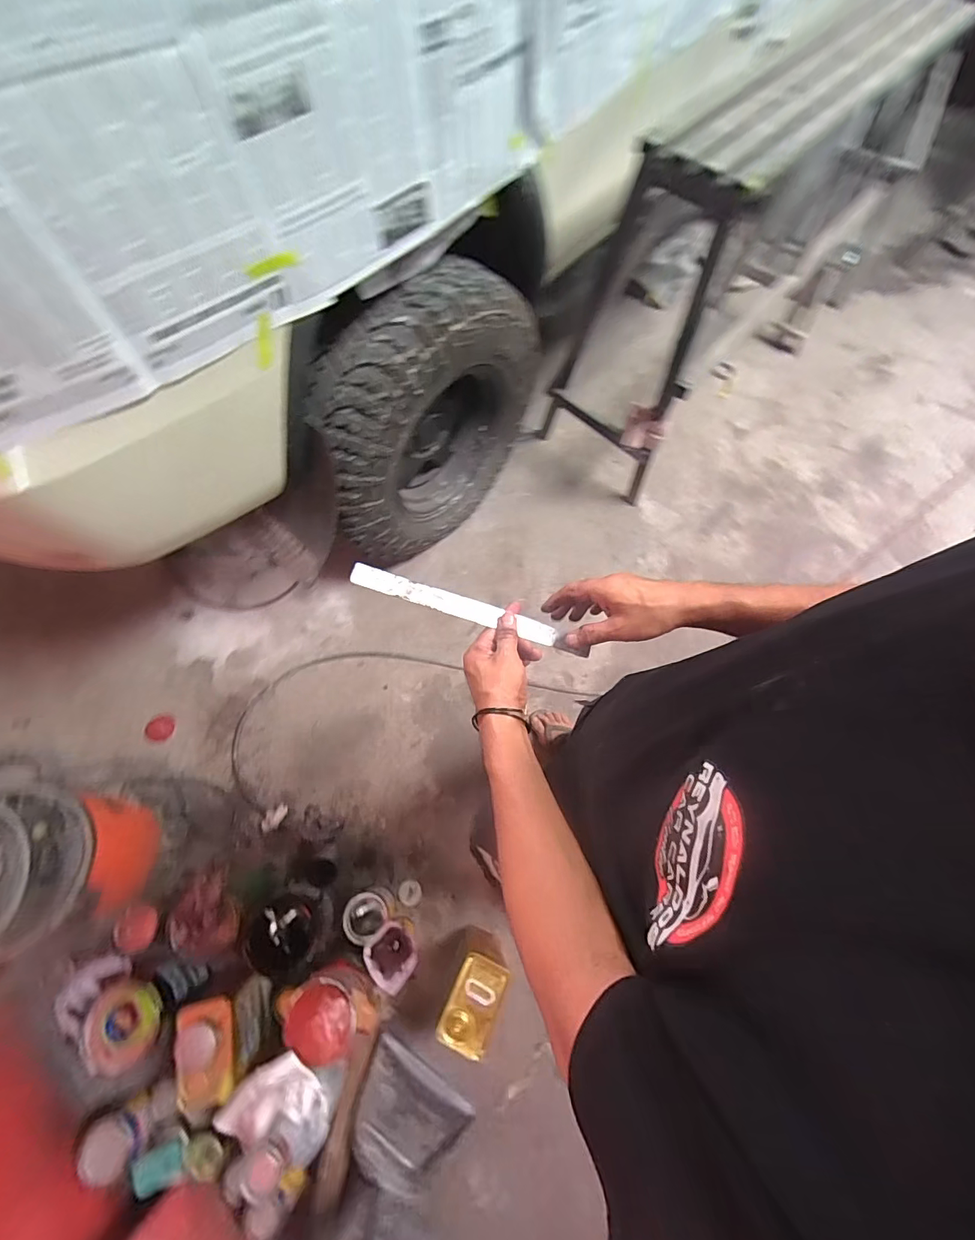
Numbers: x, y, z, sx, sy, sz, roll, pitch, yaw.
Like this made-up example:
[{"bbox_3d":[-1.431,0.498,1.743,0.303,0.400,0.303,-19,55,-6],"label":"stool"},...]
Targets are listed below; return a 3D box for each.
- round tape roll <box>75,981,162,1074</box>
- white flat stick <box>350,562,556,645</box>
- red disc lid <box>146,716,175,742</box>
[{"bbox_3d":[-0.782,0.865,0.967,0.143,0.060,0.143,6,54,-8],"label":"round tape roll"},{"bbox_3d":[-0.032,-0.016,0.528,0.249,0.010,0.025,18,71,-16],"label":"white flat stick"},{"bbox_3d":[-1.029,0.340,1.414,0.088,0.010,0.079,-6,69,-4],"label":"red disc lid"}]

